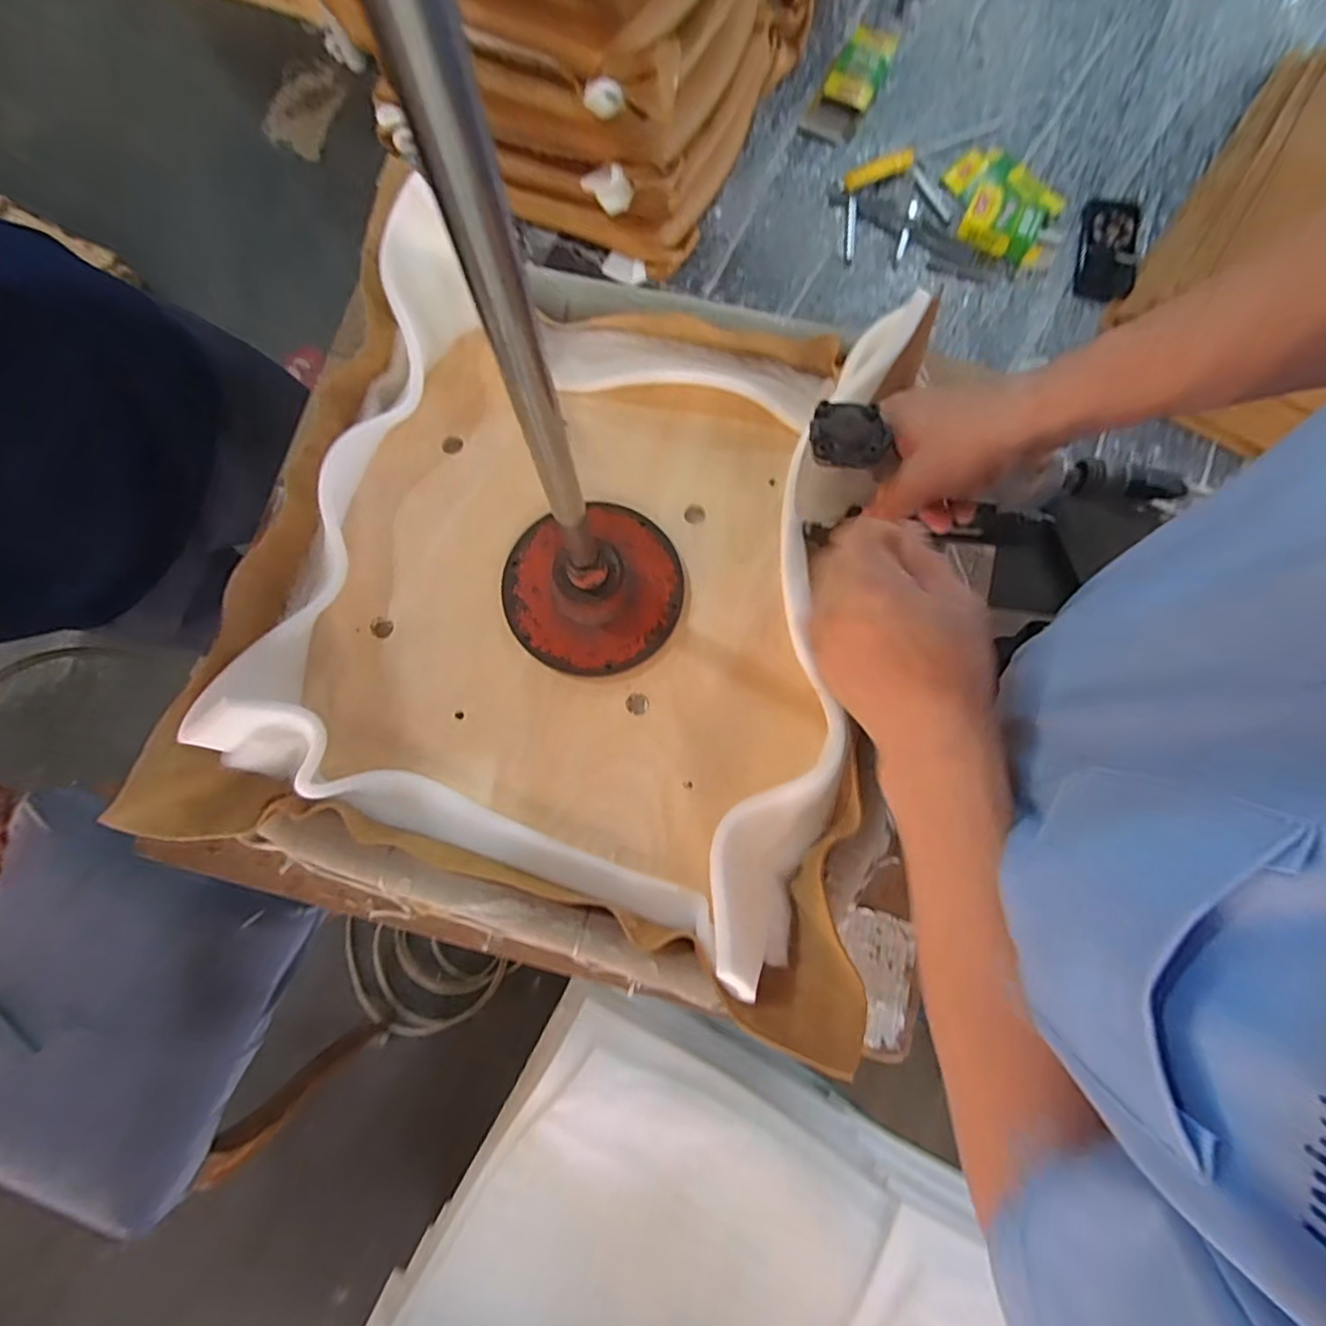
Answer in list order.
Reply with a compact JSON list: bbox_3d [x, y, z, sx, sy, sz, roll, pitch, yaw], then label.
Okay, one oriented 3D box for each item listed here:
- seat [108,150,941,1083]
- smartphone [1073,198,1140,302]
[{"bbox_3d":[-0.067,-0.055,0.492,0.473,0.091,0.501,15,80,3],"label":"seat"},{"bbox_3d":[0.675,-0.636,0.967,0.085,0.011,0.176,12,80,3],"label":"smartphone"}]

